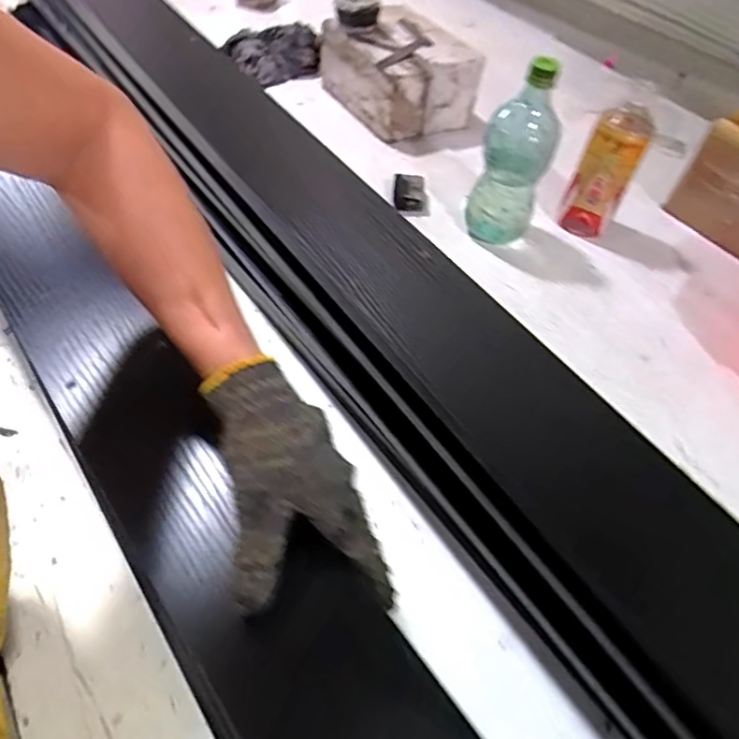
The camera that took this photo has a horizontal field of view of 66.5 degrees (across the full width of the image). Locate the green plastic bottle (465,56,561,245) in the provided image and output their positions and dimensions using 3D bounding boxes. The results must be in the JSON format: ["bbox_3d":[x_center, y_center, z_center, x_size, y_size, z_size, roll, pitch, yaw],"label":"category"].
[{"bbox_3d":[0.166,-0.235,0.646,0.080,0.198,0.070,19,50,9],"label":"green plastic bottle"}]

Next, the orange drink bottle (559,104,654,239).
[{"bbox_3d":[0.284,-0.234,0.684,0.059,0.152,0.053,27,52,16],"label":"orange drink bottle"}]

